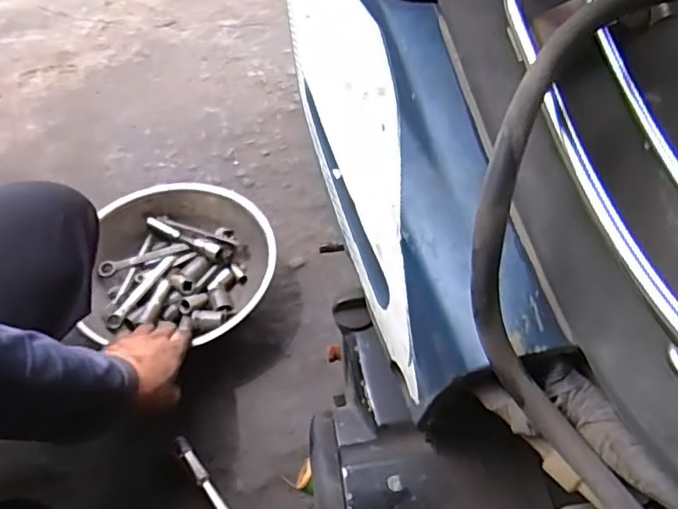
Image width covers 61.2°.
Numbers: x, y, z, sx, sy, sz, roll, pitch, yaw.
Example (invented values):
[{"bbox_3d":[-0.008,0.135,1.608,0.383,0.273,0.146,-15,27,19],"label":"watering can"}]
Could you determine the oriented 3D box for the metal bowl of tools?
[{"bbox_3d":[-0.211,0.012,0.774,0.252,0.086,0.235,2,50,-2],"label":"metal bowl of tools"}]

